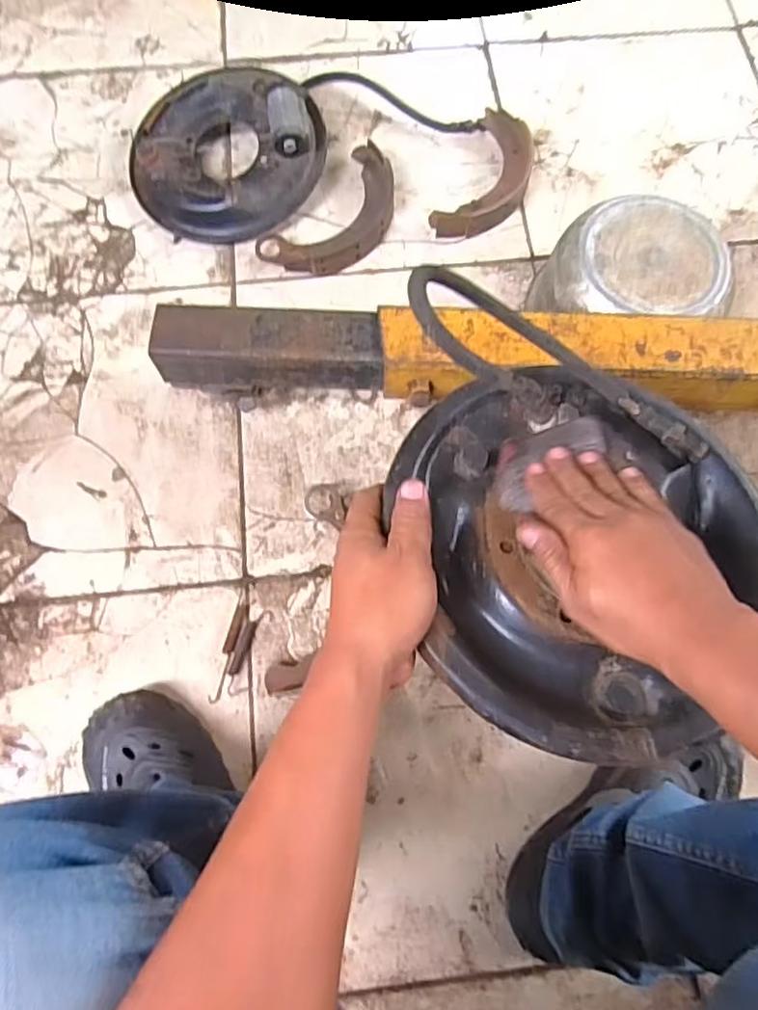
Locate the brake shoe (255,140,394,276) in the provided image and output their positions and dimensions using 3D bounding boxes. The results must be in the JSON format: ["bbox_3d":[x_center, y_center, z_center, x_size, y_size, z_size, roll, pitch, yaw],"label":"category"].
[{"bbox_3d":[-0.053,-0.389,0.876,0.122,0.032,0.224,42,78,10],"label":"brake shoe"}]

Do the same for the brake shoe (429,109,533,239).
[{"bbox_3d":[0.157,-0.453,0.891,0.098,0.033,0.217,25,76,7],"label":"brake shoe"}]

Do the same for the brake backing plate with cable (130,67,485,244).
[{"bbox_3d":[-0.121,-0.533,0.889,0.456,0.086,0.235,-27,76,-7],"label":"brake backing plate with cable"}]

